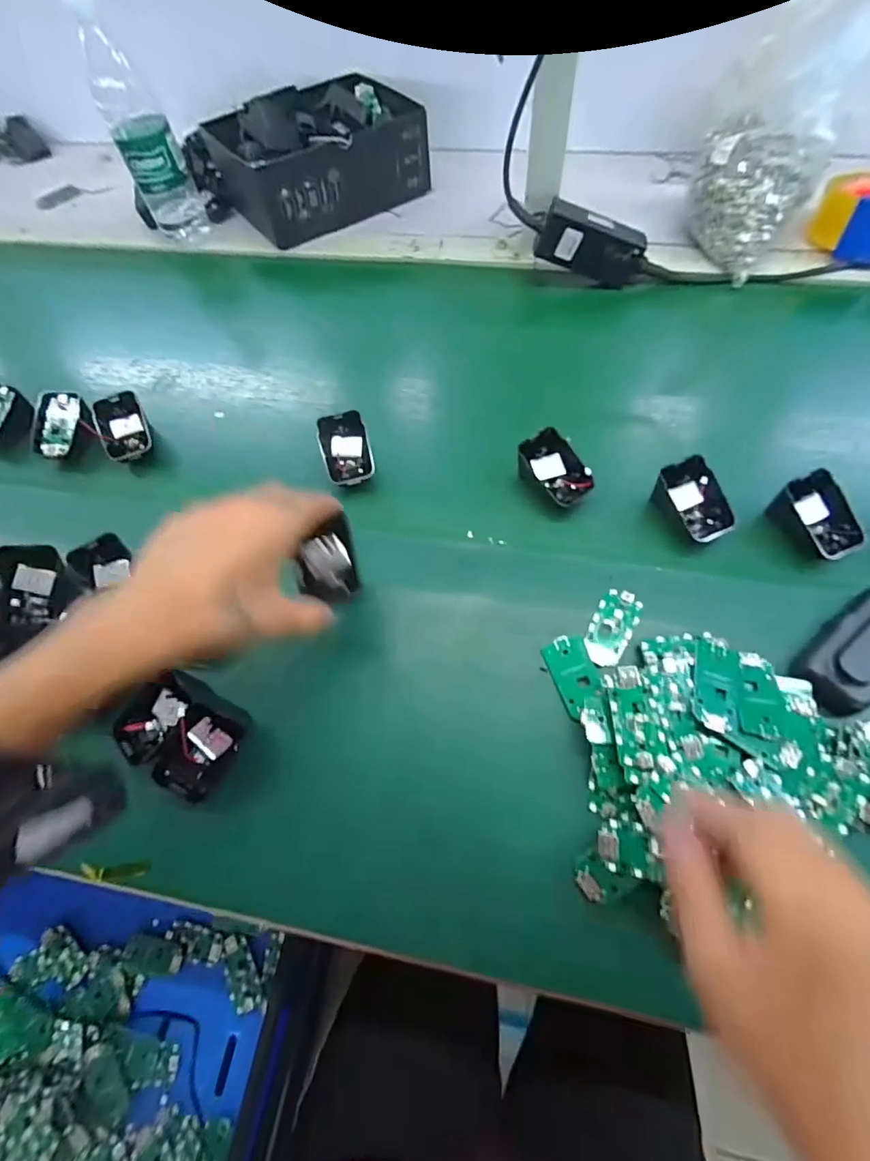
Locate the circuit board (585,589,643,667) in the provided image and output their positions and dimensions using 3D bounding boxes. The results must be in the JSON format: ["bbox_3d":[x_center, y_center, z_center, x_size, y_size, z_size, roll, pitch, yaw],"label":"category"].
[{"bbox_3d":[0.137,0.036,0.387,0.030,0.005,0.062,28,68,16],"label":"circuit board"}]

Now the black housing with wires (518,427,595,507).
[{"bbox_3d":[0.108,-0.096,0.445,0.045,0.038,0.064,-39,67,-15],"label":"black housing with wires"}]

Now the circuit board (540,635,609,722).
[{"bbox_3d":[0.105,0.070,0.375,0.033,0.004,0.058,-22,66,3],"label":"circuit board"}]

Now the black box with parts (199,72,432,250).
[{"bbox_3d":[-0.147,-0.570,0.674,0.264,0.090,0.173,-30,65,-12],"label":"black box with parts"}]

